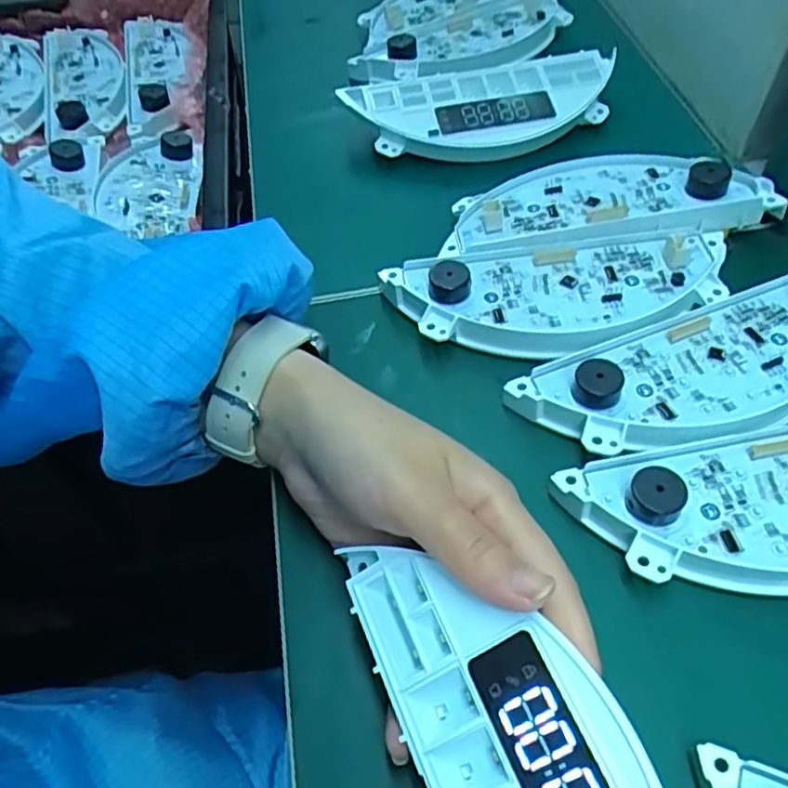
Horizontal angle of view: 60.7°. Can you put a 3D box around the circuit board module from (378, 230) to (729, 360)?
[{"bbox_3d":[0.088,-0.047,0.348,0.178,0.029,0.072,-5,54,0],"label":"circuit board module"}]

